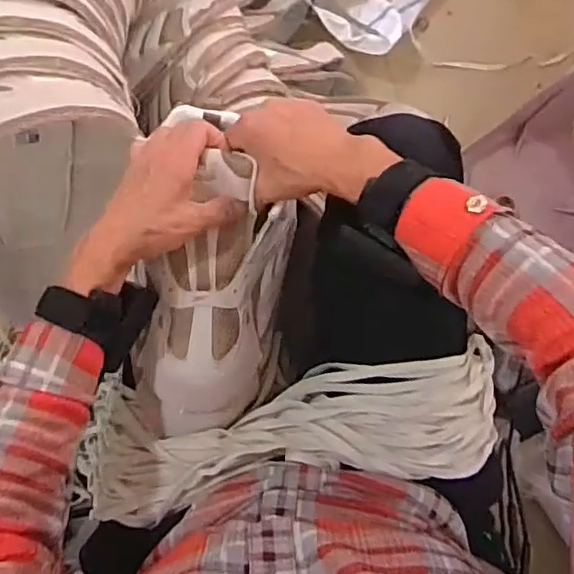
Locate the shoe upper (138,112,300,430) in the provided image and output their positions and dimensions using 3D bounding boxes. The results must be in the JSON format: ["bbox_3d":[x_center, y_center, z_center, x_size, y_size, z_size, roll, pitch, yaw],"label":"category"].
[{"bbox_3d":[-0.057,-0.002,0.501,0.110,0.070,0.241,12,91,-7],"label":"shoe upper"}]

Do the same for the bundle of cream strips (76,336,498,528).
[{"bbox_3d":[0.002,0.118,0.505,0.352,0.083,0.096,-9,93,-6],"label":"bundle of cream strips"}]

